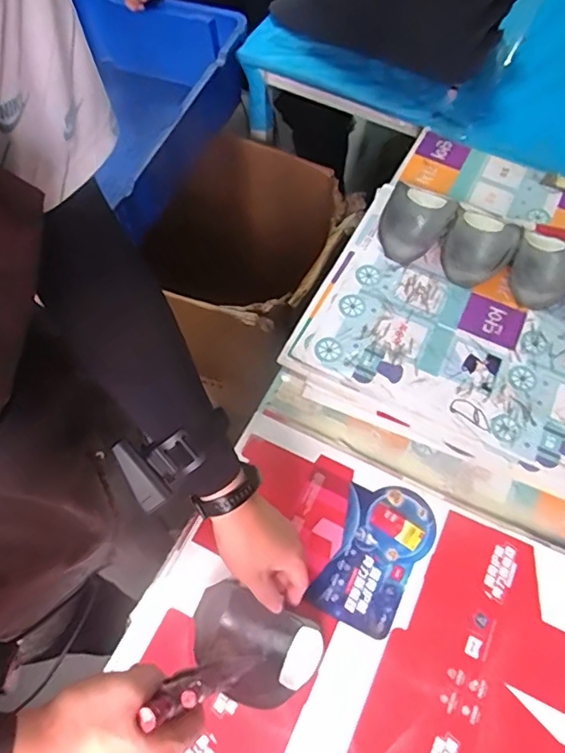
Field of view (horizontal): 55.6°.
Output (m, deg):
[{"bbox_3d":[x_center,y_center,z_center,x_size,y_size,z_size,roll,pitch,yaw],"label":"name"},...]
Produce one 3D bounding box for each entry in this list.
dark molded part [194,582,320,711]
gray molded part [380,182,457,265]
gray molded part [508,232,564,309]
[{"bbox_3d":[-0.033,0.292,0.574,0.140,0.041,0.096,24,66,8],"label":"dark molded part"},{"bbox_3d":[0.212,-0.250,0.879,0.104,0.029,0.147,25,66,9],"label":"gray molded part"},{"bbox_3d":[0.401,-0.167,0.806,0.098,0.043,0.133,27,66,10],"label":"gray molded part"}]

